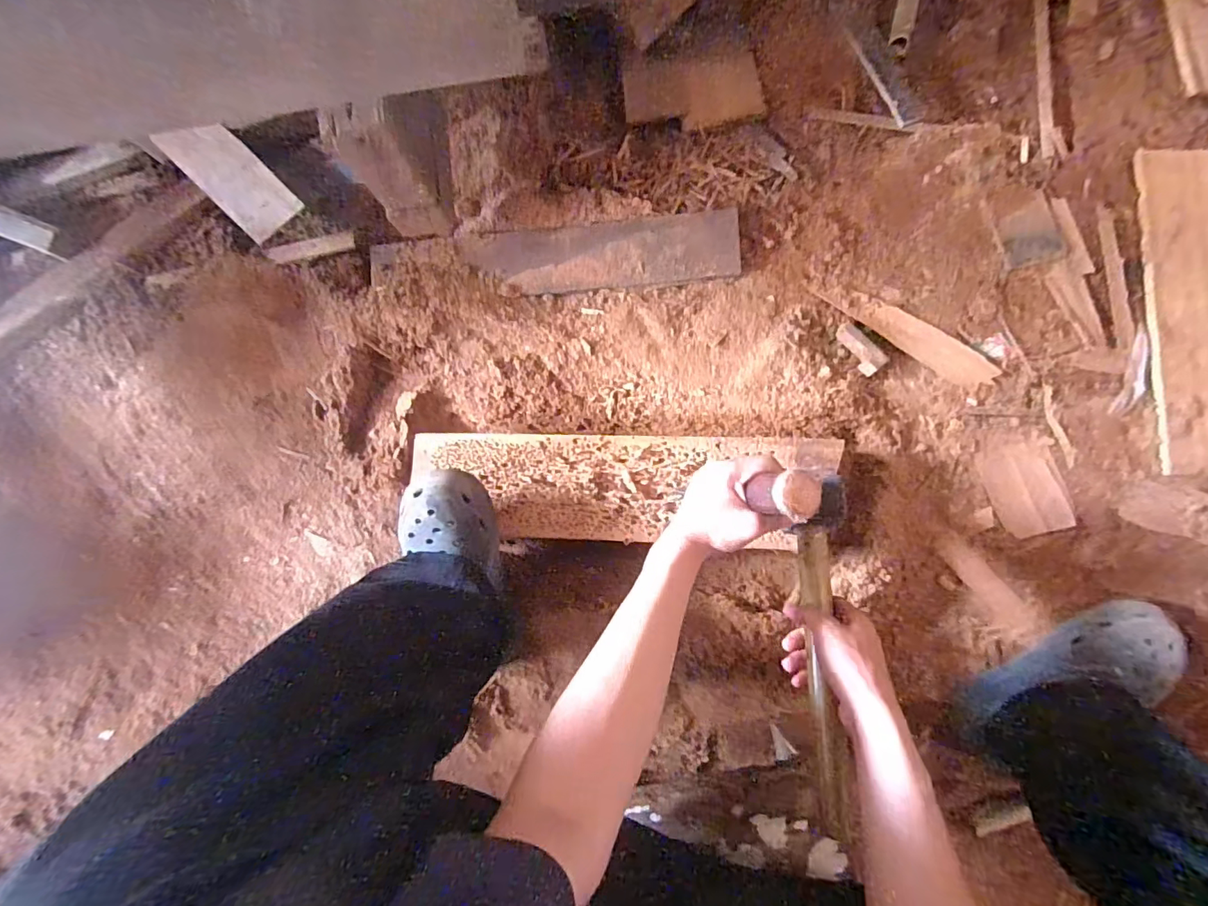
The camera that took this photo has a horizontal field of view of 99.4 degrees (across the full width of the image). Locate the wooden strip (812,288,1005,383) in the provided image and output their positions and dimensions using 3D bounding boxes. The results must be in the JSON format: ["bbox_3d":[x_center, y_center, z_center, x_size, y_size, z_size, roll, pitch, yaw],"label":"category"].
[{"bbox_3d":[0.380,-0.150,0.645,0.231,0.008,0.043,31,87,7],"label":"wooden strip"}]

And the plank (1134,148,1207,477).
[{"bbox_3d":[0.707,-0.173,0.613,0.104,0.014,0.400,4,84,5],"label":"plank"}]

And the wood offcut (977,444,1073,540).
[{"bbox_3d":[0.505,0.042,0.614,0.077,0.008,0.111,-20,82,2],"label":"wood offcut"}]

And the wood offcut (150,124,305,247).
[{"bbox_3d":[-0.508,-0.380,0.688,0.230,0.021,0.080,43,87,8],"label":"wood offcut"}]

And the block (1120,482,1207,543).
[{"bbox_3d":[0.719,0.086,0.592,0.210,0.013,0.053,20,85,6],"label":"block"}]

